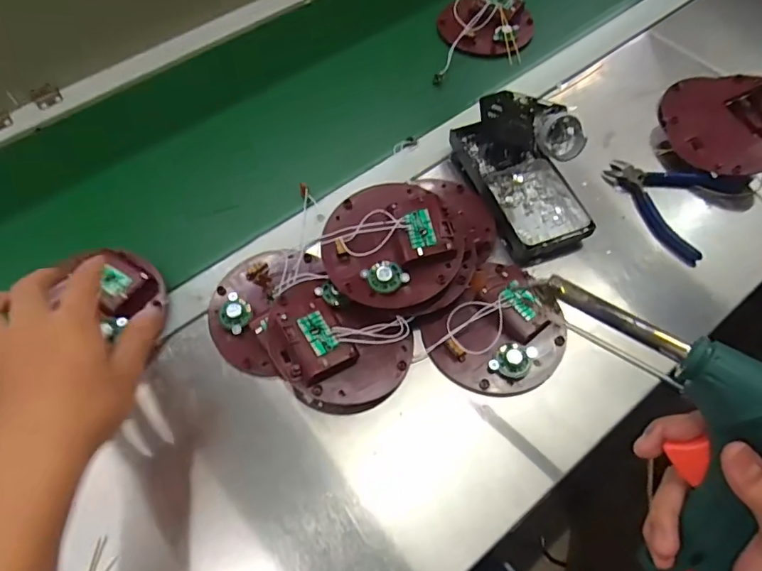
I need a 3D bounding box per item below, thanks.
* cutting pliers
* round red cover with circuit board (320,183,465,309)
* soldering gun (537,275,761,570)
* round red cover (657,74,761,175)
[{"bbox_3d":[0.294,-0.099,0.526,0.120,0.020,0.130,35,68,19],"label":"cutting pliers"},{"bbox_3d":[0.009,-0.043,0.440,0.117,0.026,0.120,-1,61,1],"label":"round red cover with circuit board"},{"bbox_3d":[0.183,0.065,0.285,0.044,0.120,0.188,-18,79,-46],"label":"soldering gun"},{"bbox_3d":[0.362,-0.174,0.540,0.145,0.021,0.113,34,79,37],"label":"round red cover"}]

